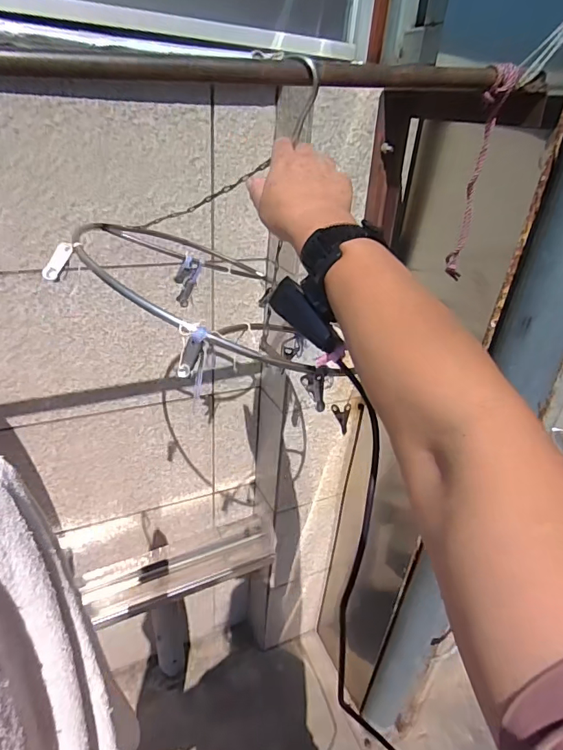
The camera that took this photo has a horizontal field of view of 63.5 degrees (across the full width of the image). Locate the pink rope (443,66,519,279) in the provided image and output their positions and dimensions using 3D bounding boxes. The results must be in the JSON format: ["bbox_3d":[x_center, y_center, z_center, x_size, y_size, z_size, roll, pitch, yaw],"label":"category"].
[{"bbox_3d":[0.248,-0.242,0.575,0.033,0.245,0.038,11,33,16],"label":"pink rope"}]

